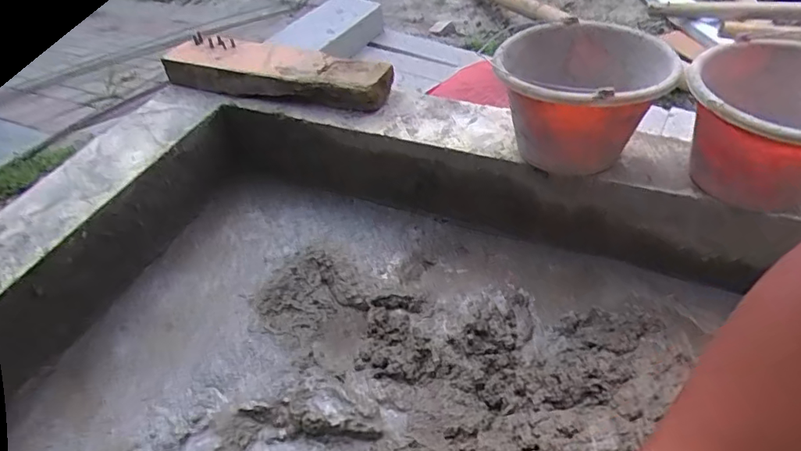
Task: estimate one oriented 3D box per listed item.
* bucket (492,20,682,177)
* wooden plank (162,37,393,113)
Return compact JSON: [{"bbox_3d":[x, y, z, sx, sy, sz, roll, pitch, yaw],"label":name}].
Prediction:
[{"bbox_3d":[0.265,-0.183,0.812,0.228,0.163,0.228,-3,43,3],"label":"bucket"},{"bbox_3d":[-0.246,-0.303,1.036,0.460,0.066,0.118,9,45,15],"label":"wooden plank"}]

